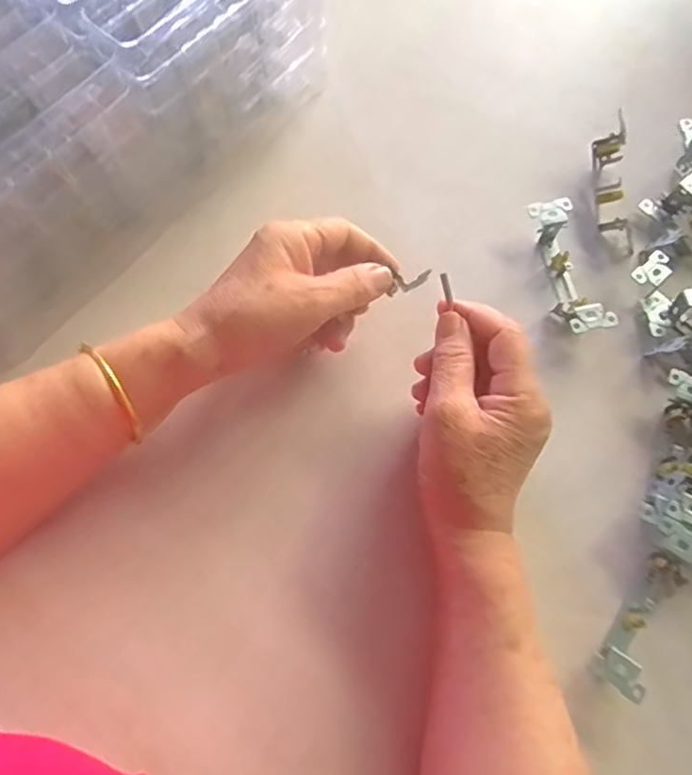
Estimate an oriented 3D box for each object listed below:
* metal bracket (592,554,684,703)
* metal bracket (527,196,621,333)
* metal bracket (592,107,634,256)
[{"bbox_3d":[0.178,0.141,0.367,0.027,0.020,0.084,36,74,10],"label":"metal bracket"},{"bbox_3d":[0.160,-0.086,0.446,0.030,0.027,0.106,-11,72,-5],"label":"metal bracket"},{"bbox_3d":[0.205,-0.155,0.469,0.026,0.033,0.106,-2,71,-1],"label":"metal bracket"}]

